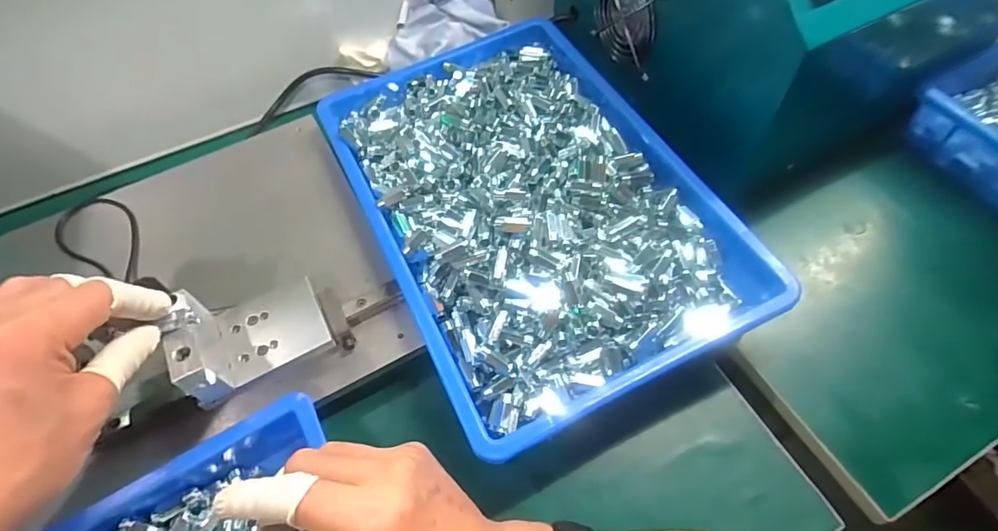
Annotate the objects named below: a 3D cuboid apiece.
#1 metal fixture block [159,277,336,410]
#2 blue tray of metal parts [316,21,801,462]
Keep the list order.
[{"bbox_3d":[-0.167,0.039,0.347,0.088,0.048,0.064,-26,60,-13],"label":"metal fixture block"},{"bbox_3d":[0.020,-0.053,0.442,0.239,0.074,0.367,-24,60,-11],"label":"blue tray of metal parts"}]

